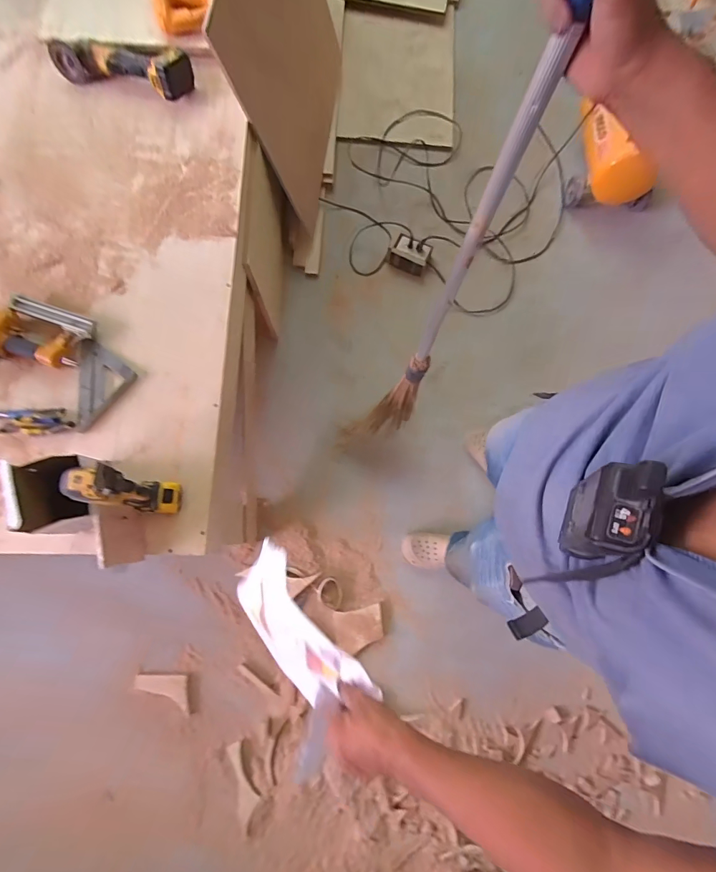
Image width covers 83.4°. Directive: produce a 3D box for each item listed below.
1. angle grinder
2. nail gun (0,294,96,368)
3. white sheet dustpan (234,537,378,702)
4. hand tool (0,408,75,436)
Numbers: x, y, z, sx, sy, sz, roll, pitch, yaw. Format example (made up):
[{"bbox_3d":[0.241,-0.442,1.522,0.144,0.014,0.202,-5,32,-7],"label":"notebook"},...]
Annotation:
[{"bbox_3d":[-0.637,-1.002,1.089,0.386,0.075,0.095,13,76,2],"label":"angle grinder"},{"bbox_3d":[-0.733,-0.236,0.915,0.222,0.059,0.159,13,76,2],"label":"nail gun"},{"bbox_3d":[-0.125,0.294,0.679,0.136,0.381,0.097,-54,127,-12],"label":"white sheet dustpan"},{"bbox_3d":[-0.761,-0.037,0.880,0.258,0.041,0.065,3,76,0],"label":"hand tool"}]

